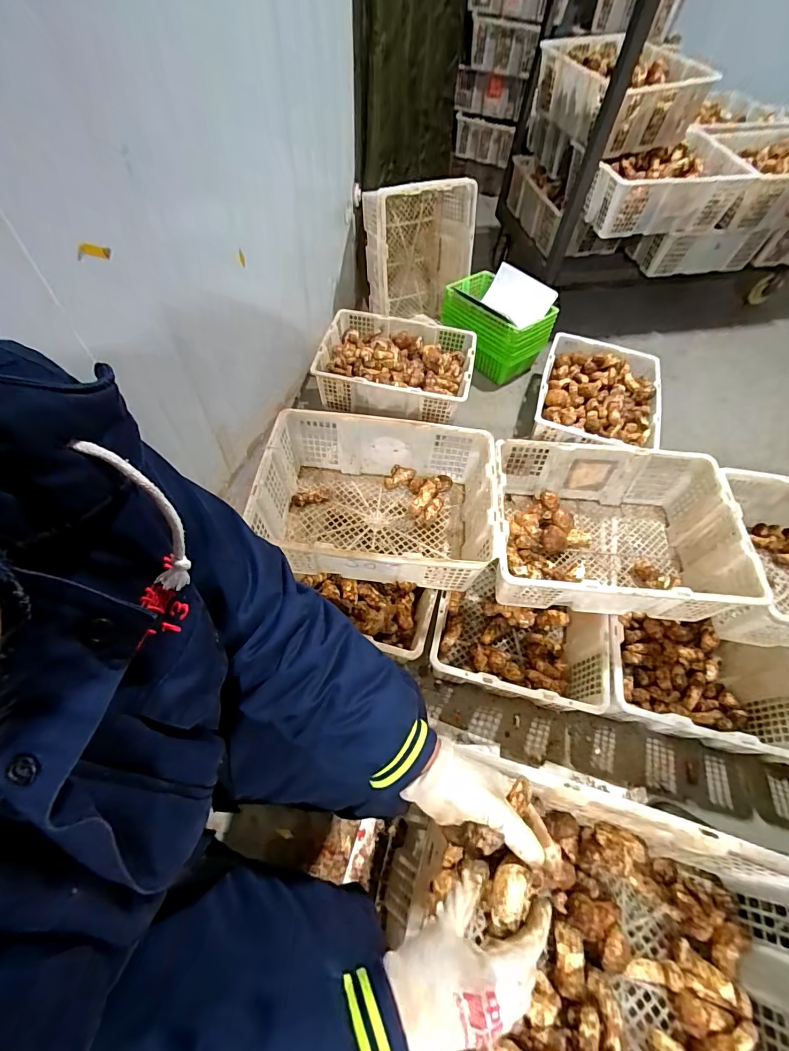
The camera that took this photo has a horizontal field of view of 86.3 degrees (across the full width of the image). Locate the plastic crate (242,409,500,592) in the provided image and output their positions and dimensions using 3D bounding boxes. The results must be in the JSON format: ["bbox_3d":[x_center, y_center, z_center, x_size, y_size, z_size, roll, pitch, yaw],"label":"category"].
[{"bbox_3d":[-0.035,-0.042,0.915,0.464,0.188,0.349,5,58,0],"label":"plastic crate"}]

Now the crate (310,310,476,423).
[{"bbox_3d":[0.010,-0.530,1.387,0.474,0.147,0.395,10,58,3],"label":"crate"}]

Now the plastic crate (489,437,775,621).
[{"bbox_3d":[0.442,0.018,0.908,0.486,0.173,0.351,6,58,0],"label":"plastic crate"}]

